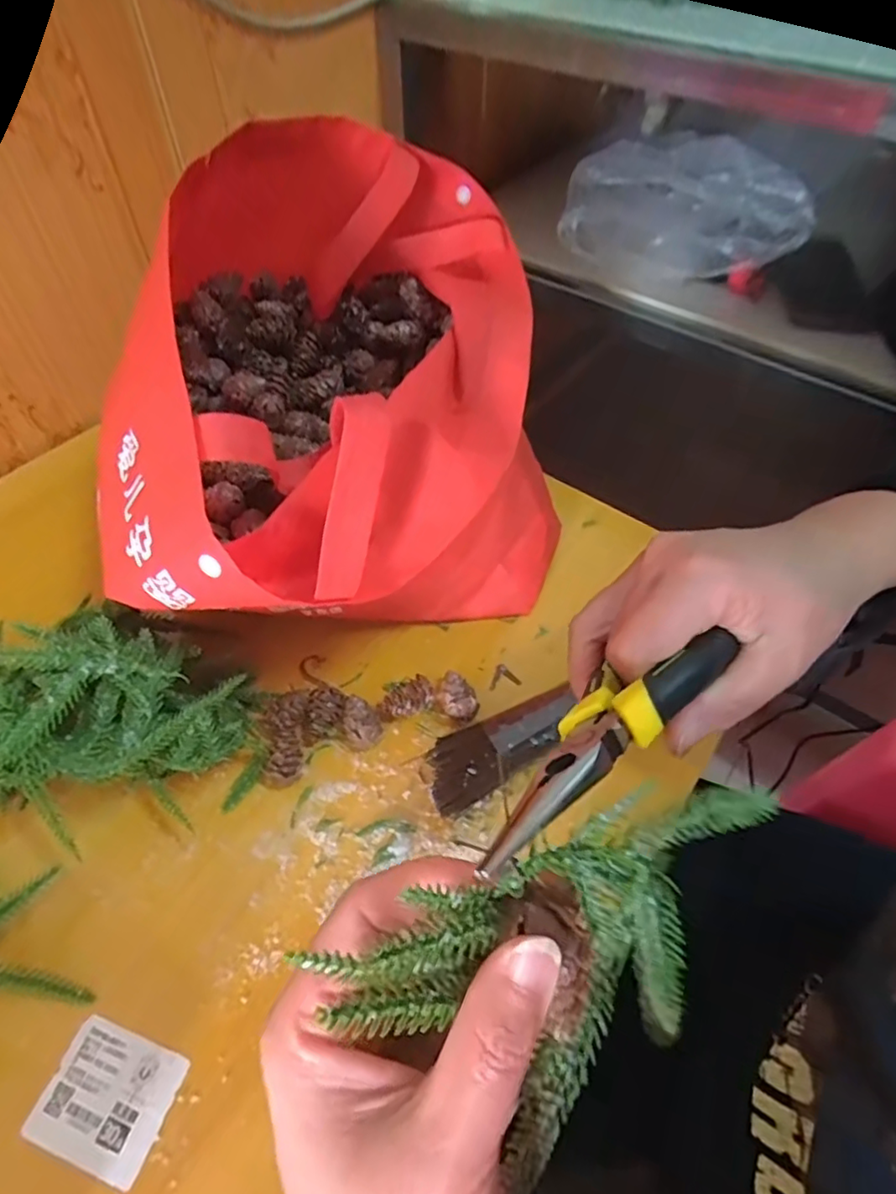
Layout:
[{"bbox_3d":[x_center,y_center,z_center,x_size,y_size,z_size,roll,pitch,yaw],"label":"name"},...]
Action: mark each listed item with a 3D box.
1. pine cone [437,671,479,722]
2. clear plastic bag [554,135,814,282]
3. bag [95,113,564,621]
[{"bbox_3d":[0.005,0.067,0.401,0.021,0.022,0.032,-16,54,-13],"label":"pine cone"},{"bbox_3d":[0.220,-0.377,0.601,0.226,0.096,0.117,-1,52,-2],"label":"clear plastic bag"},{"bbox_3d":[-0.063,-0.124,0.432,0.259,0.201,0.338,-11,53,-9],"label":"bag"}]

